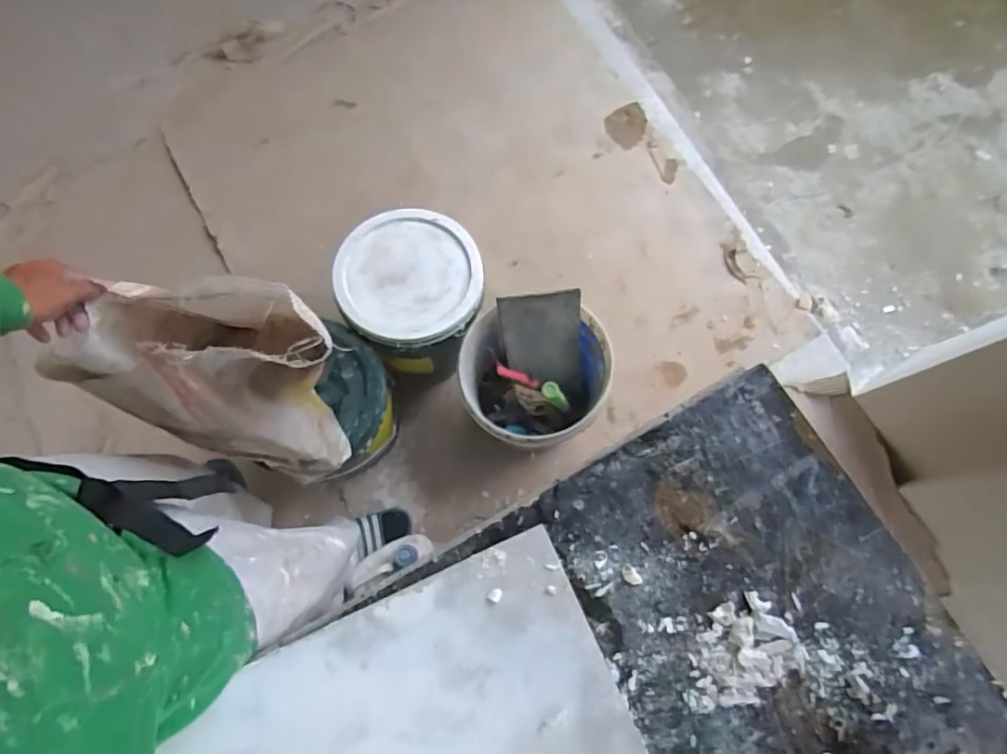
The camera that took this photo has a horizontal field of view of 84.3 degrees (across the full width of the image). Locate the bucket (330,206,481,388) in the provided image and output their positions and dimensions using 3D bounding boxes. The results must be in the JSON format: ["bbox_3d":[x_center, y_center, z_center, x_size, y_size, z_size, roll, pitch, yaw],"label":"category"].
[{"bbox_3d":[-0.189,-0.166,1.267,0.286,0.326,0.299,0,75,1],"label":"bucket"}]

